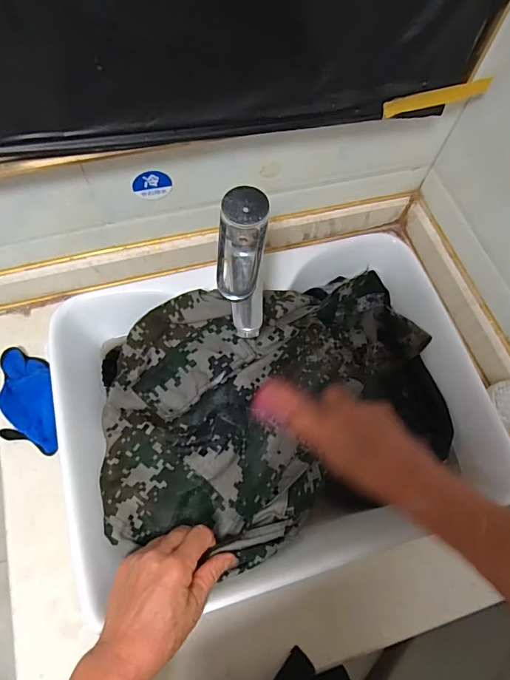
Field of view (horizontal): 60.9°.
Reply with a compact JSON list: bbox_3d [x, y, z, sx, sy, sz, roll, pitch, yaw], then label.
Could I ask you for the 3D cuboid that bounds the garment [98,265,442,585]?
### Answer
[{"bbox_3d":[0.026,0.075,0.499,0.398,0.092,0.284,-13,68,-8],"label":"garment"}]

